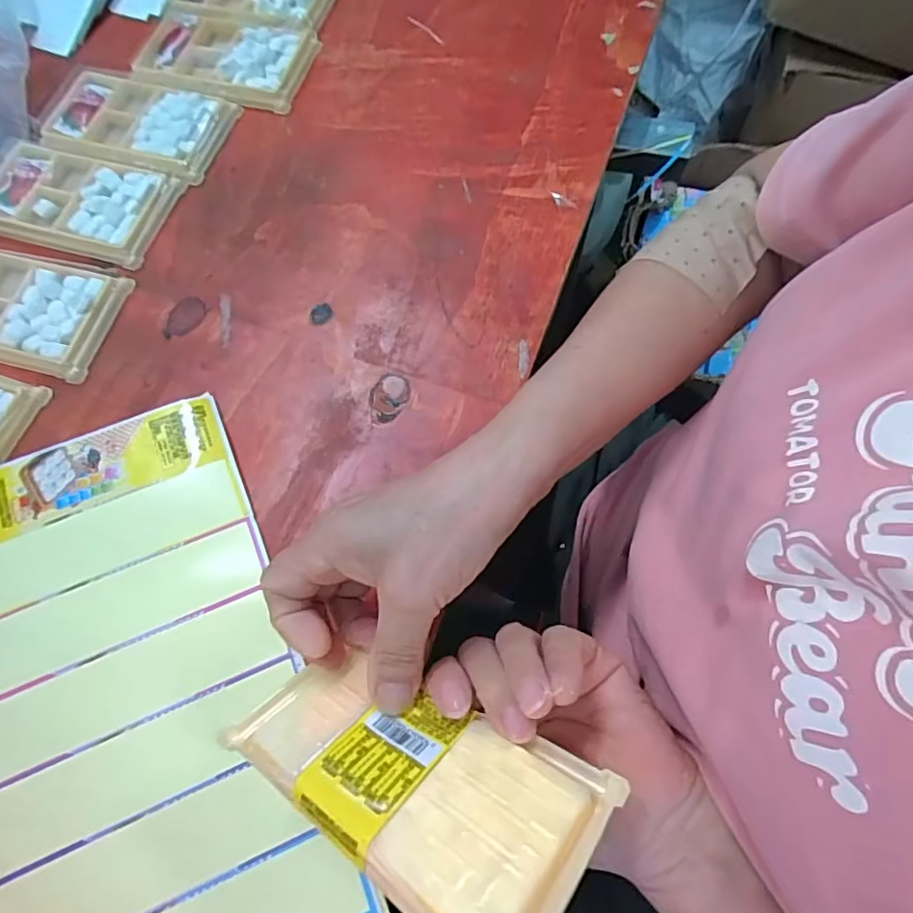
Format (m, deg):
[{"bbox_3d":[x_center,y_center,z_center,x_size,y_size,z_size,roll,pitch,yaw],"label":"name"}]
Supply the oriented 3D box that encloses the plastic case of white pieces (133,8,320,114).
[{"bbox_3d":[-0.185,-0.315,0.430,0.135,0.013,0.076,16,72,6],"label":"plastic case of white pieces"}]

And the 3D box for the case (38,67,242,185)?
[{"bbox_3d":[-0.237,-0.255,0.412,0.132,0.013,0.080,20,72,7],"label":"case"}]

